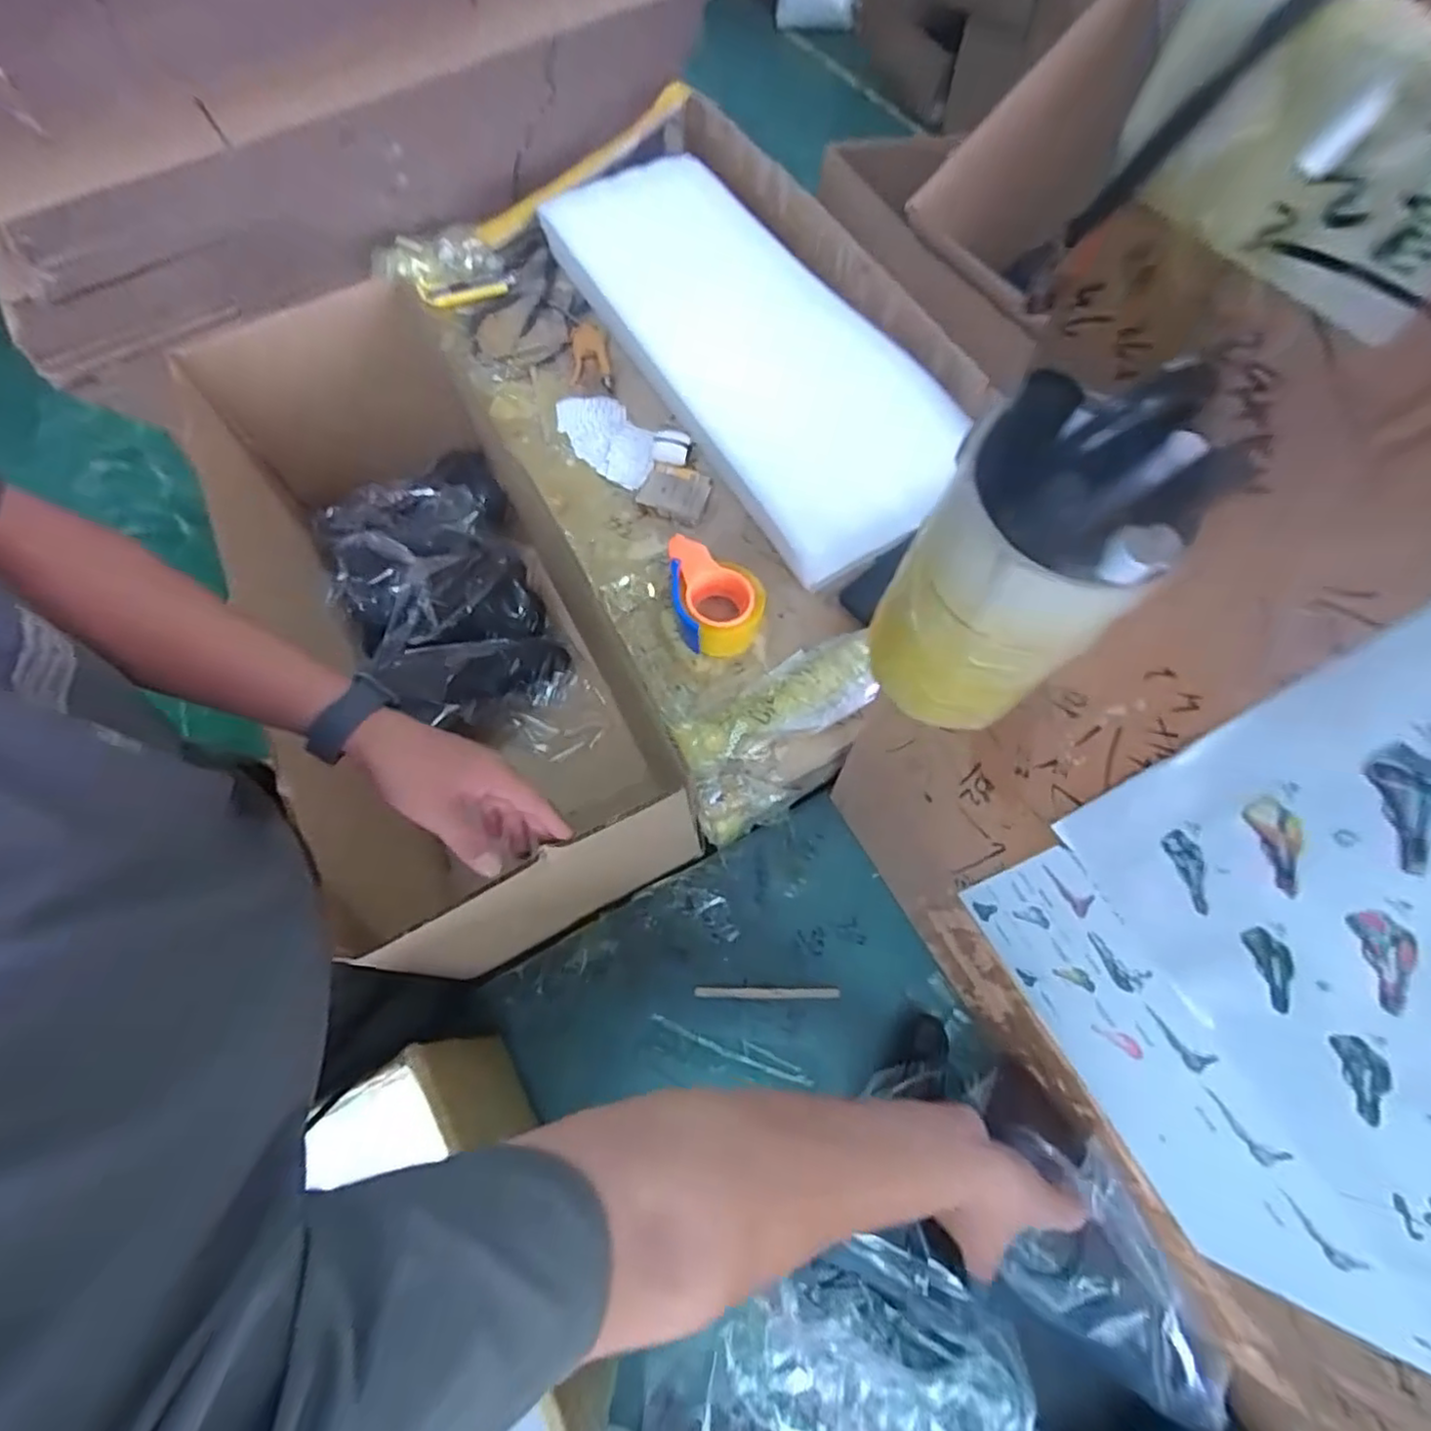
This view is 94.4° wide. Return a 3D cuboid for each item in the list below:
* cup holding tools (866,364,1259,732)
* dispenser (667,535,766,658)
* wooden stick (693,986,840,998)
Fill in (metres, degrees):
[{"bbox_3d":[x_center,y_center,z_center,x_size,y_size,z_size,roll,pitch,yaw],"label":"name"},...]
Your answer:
[{"bbox_3d":[0.121,-0.053,0.266,0.072,0.152,0.076,-42,71,-15],"label":"cup holding tools"},{"bbox_3d":[0.000,-0.143,0.794,0.108,0.048,0.150,-11,66,-3],"label":"dispenser"},{"bbox_3d":[0.056,0.300,0.716,0.155,0.010,0.010,0,66,2],"label":"wooden stick"}]

